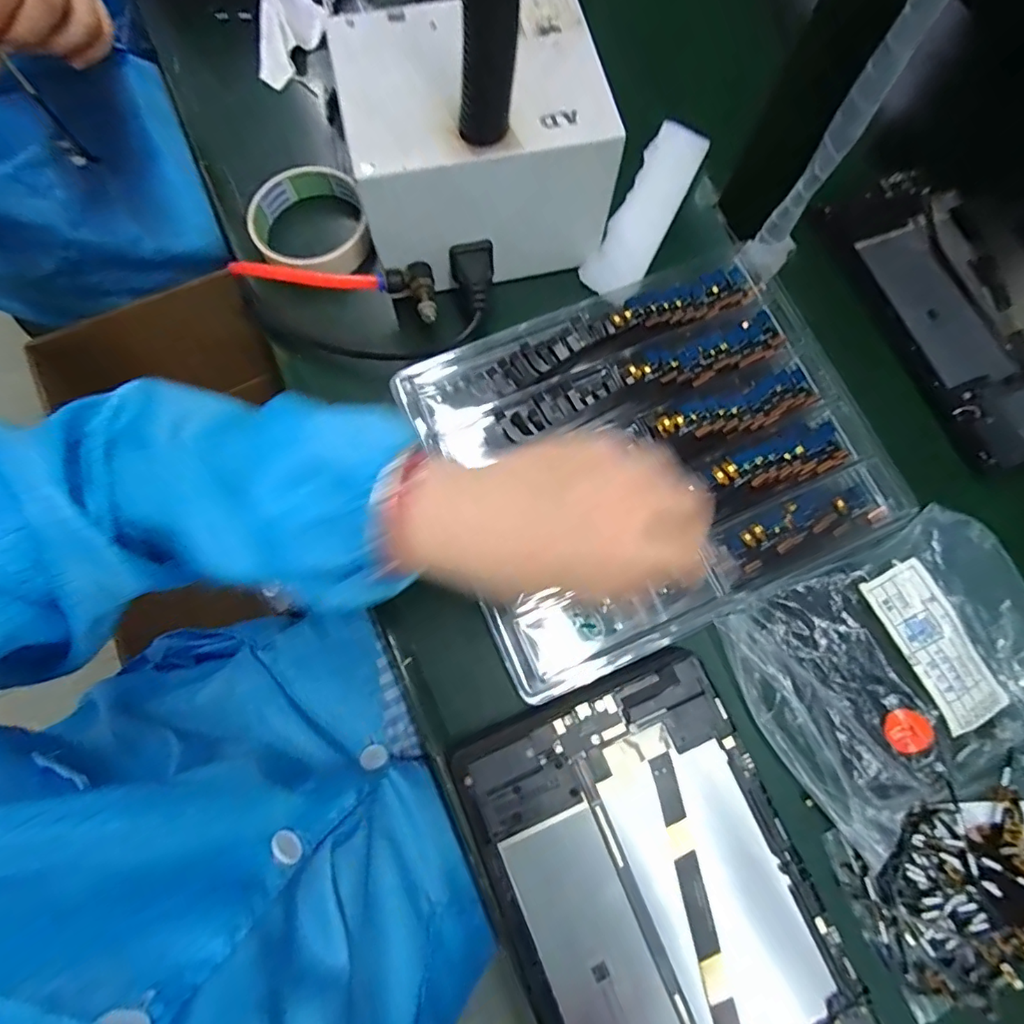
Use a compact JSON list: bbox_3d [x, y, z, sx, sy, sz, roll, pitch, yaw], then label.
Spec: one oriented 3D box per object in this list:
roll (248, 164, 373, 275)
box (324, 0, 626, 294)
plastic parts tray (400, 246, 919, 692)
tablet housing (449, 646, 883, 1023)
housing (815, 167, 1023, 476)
[{"bbox_3d":[-0.148,-0.212,0.384,0.080,0.022,0.094,-16,77,-7],"label":"roll"},{"bbox_3d":[-0.026,-0.238,0.350,0.154,0.108,0.128,-12,77,-5],"label":"box"},{"bbox_3d":[0.091,-0.040,0.331,0.269,0.019,0.218,-22,75,-8],"label":"plastic parts tray"},{"bbox_3d":[0.080,0.212,0.268,0.152,0.016,0.238,-22,78,-8],"label":"tablet housing"},{"bbox_3d":[0.340,-0.153,0.381,0.150,0.009,0.229,-19,75,-7],"label":"housing"}]

